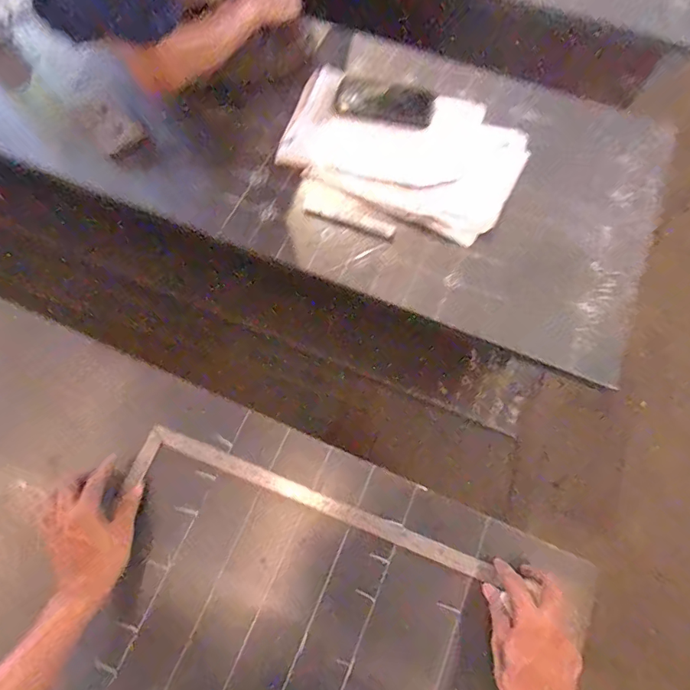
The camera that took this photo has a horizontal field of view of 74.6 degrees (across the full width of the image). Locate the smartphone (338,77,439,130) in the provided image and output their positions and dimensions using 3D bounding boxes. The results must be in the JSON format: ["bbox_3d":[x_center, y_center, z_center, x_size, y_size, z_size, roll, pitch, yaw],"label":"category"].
[{"bbox_3d":[0.073,-0.427,0.798,0.169,0.016,0.091,9,71,4],"label":"smartphone"}]

